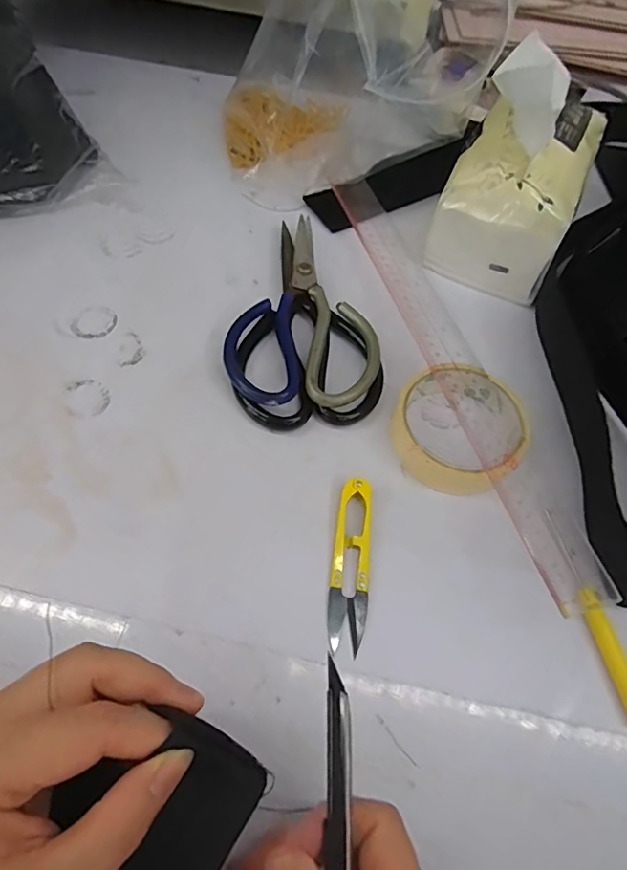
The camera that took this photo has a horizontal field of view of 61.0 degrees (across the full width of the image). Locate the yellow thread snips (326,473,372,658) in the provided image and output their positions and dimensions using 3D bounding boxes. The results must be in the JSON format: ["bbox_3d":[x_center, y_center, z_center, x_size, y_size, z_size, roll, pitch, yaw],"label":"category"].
[{"bbox_3d":[0.023,0.075,0.319,0.022,0.007,0.102,8,60,1],"label":"yellow thread snips"}]

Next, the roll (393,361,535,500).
[{"bbox_3d":[0.096,-0.003,0.359,0.087,0.026,0.093,1,60,-3],"label":"roll"}]

